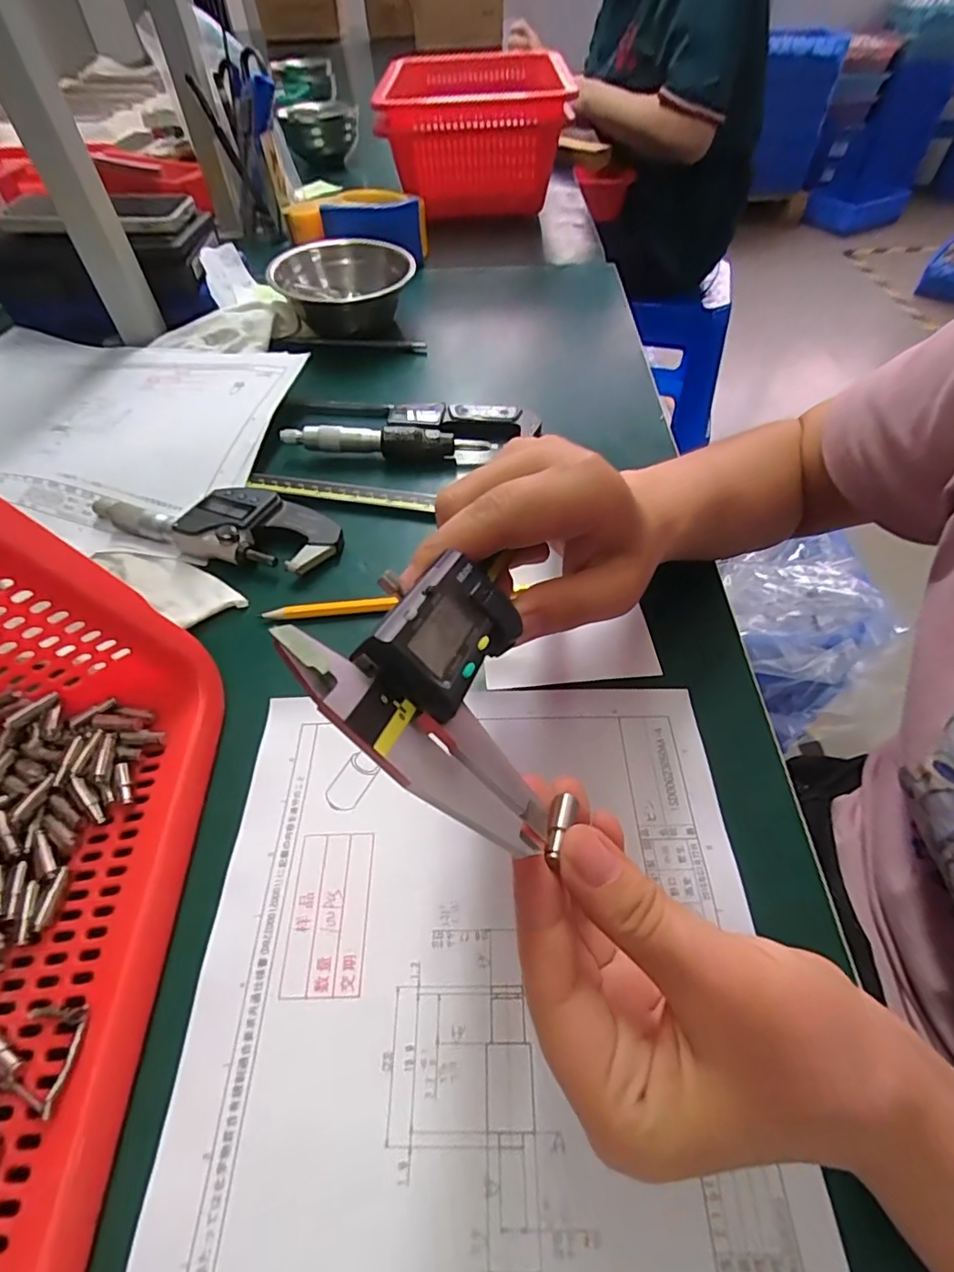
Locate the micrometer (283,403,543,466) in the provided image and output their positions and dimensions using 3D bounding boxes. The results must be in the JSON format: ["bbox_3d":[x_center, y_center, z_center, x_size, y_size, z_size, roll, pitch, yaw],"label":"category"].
[{"bbox_3d":[-0.047,-0.154,0.412,0.179,0.020,0.054,3,52,4],"label":"micrometer"}]

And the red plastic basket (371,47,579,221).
[{"bbox_3d":[-0.003,-0.642,0.706,0.204,0.116,0.287,0,51,2],"label":"red plastic basket"}]

